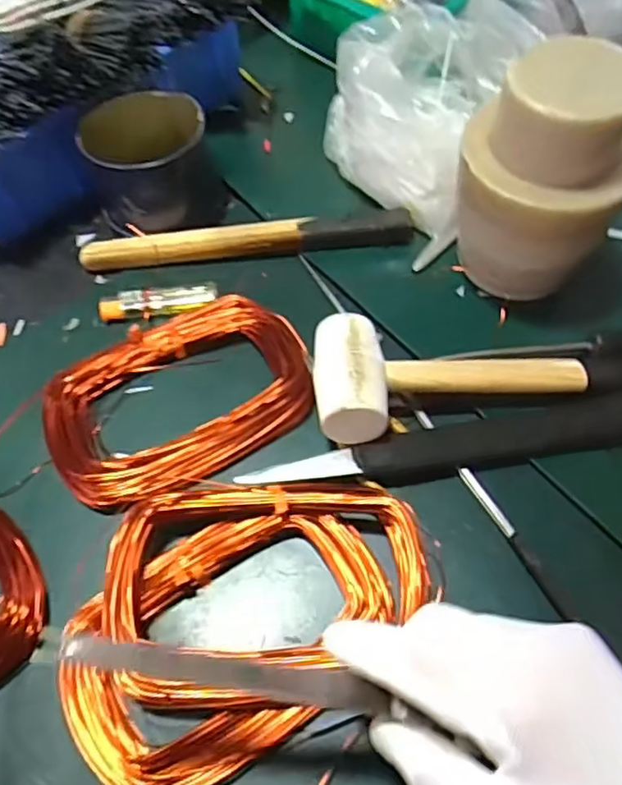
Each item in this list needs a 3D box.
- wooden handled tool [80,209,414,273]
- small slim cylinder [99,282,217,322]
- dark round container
[{"bbox_3d":[-0.050,-0.120,0.481,0.254,0.022,0.027,-5,59,-2],"label":"wooden handled tool"},{"bbox_3d":[-0.114,-0.069,0.464,0.085,0.010,0.022,-12,58,-6],"label":"small slim cylinder"},{"bbox_3d":[-0.129,-0.182,0.492,0.091,0.069,0.088,-1,59,1],"label":"dark round container"}]

